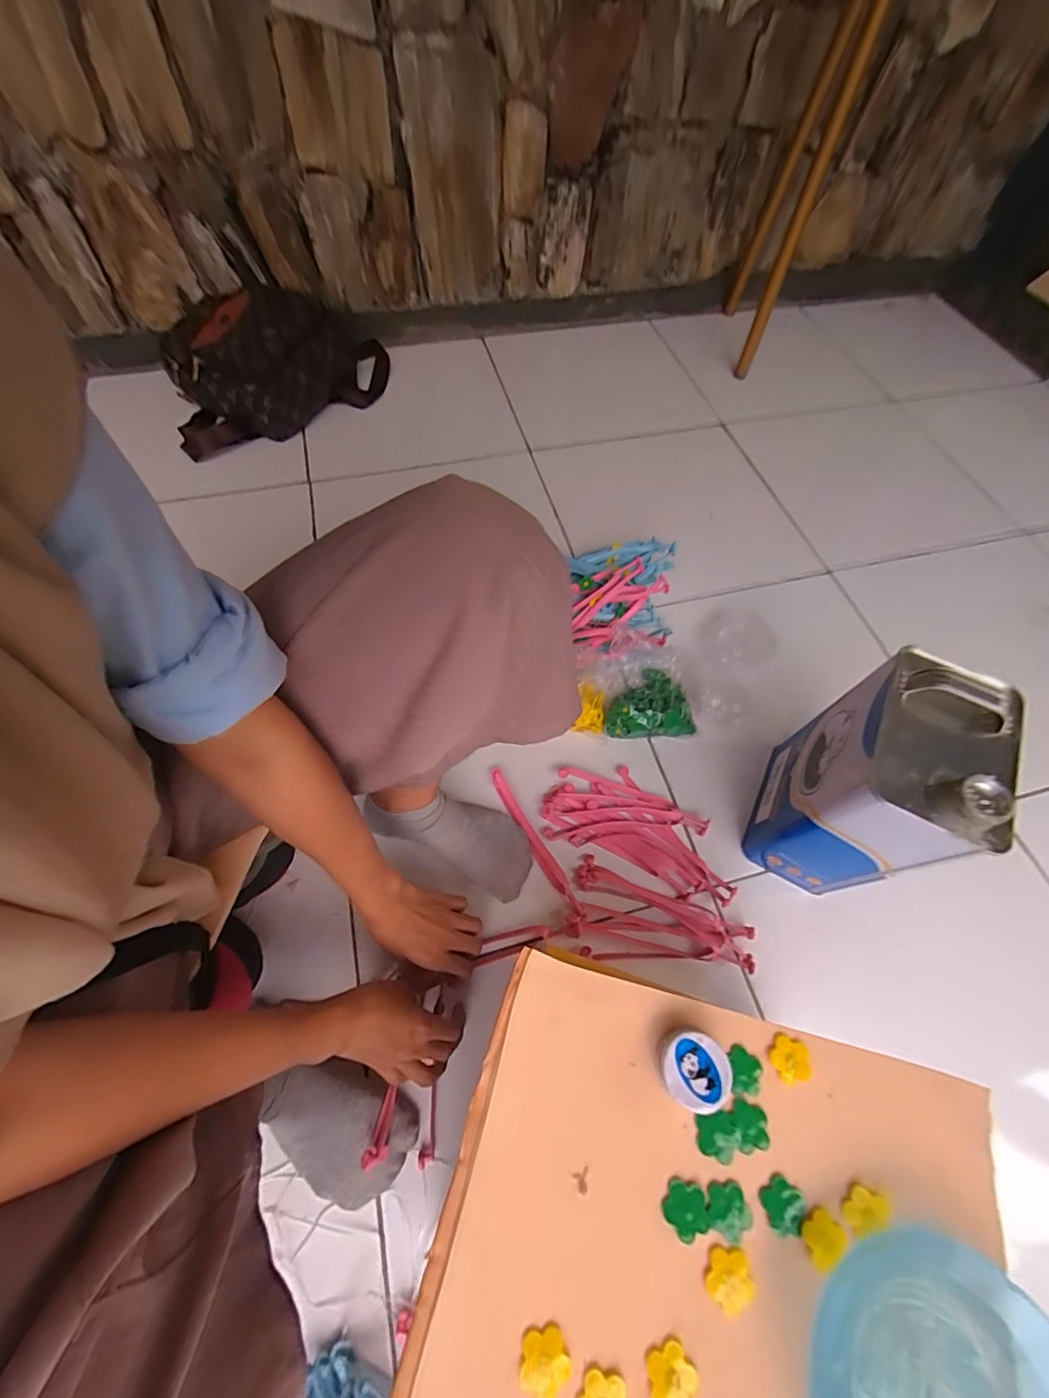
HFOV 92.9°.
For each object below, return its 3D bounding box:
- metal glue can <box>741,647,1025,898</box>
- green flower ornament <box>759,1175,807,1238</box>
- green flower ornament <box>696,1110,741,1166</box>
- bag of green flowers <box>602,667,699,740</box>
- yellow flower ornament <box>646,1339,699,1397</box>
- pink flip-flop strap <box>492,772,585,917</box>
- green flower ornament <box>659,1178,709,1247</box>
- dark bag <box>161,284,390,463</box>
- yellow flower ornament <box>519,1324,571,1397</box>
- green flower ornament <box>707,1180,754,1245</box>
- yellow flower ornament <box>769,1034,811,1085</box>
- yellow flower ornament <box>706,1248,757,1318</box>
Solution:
[{"bbox_3d":[0.349,0.089,0.514,0.116,0.268,0.169,28,64,12],"label":"metal glue can"},{"bbox_3d":[0.138,0.272,0.267,0.022,0.004,0.023,1,62,-2],"label":"green flower ornament"},{"bbox_3d":[0.108,0.243,0.277,0.023,0.004,0.022,1,62,-2],"label":"green flower ornament"},{"bbox_3d":[0.164,0.010,0.665,0.120,0.052,0.084,-2,62,-3],"label":"bag of green flowers"},{"bbox_3d":[0.070,0.322,0.235,0.023,0.004,0.024,1,62,-2],"label":"yellow flower ornament"},{"bbox_3d":[0.010,0.165,0.593,0.019,0.014,0.191,-27,66,-16],"label":"pink flip-flop strap"},{"bbox_3d":[0.085,0.268,0.262,0.024,0.004,0.023,1,62,-2],"label":"green flower ornament"},{"bbox_3d":[-0.433,-0.596,0.901,0.348,0.171,0.280,-9,63,-7],"label":"dark bag"},{"bbox_3d":[0.009,0.312,0.233,0.023,0.004,0.022,1,62,-2],"label":"yellow flower ornament"},{"bbox_3d":[0.108,0.271,0.261,0.022,0.004,0.024,1,62,-2],"label":"green flower ornament"},{"bbox_3d":[0.156,0.213,0.293,0.021,0.006,0.023,19,63,7],"label":"yellow flower ornament"},{"bbox_3d":[0.103,0.292,0.250,0.024,0.004,0.023,1,62,-2],"label":"yellow flower ornament"}]

